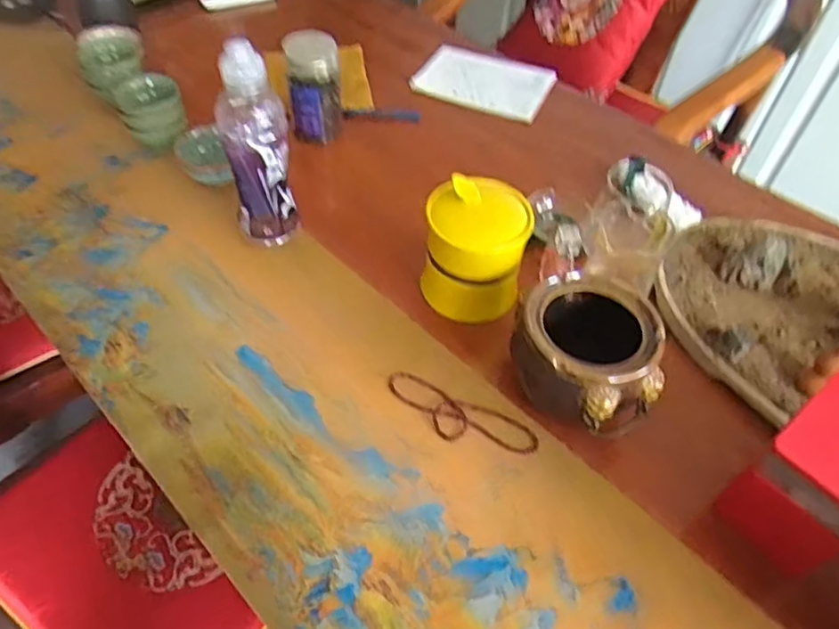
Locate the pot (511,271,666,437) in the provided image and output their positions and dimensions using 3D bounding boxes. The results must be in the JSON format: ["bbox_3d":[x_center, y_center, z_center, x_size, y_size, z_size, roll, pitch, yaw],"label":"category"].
[{"bbox_3d":[0.160,0.042,0.589,0.122,0.097,0.136,-33,58,-26],"label":"pot"}]

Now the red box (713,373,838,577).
[{"bbox_3d":[0.331,0.127,0.505,0.122,0.101,0.085,-31,57,-25],"label":"red box"}]

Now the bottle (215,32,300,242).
[{"bbox_3d":[-0.176,-0.175,0.669,0.072,0.219,0.063,-5,52,-6],"label":"bottle"}]

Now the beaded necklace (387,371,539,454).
[{"bbox_3d":[0.037,0.100,0.604,0.157,0.005,0.050,22,54,14],"label":"beaded necklace"}]

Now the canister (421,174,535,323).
[{"bbox_3d":[0.055,-0.061,0.669,0.113,0.145,0.091,9,52,5],"label":"canister"}]

